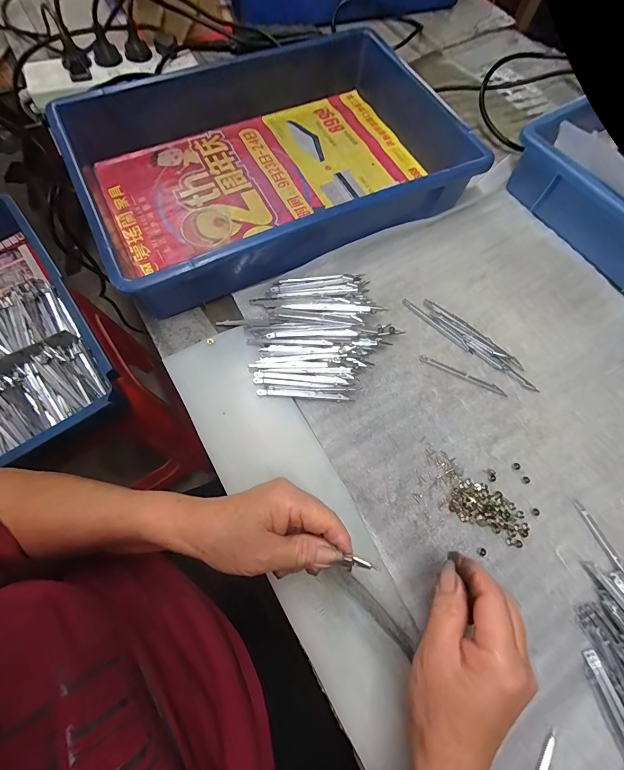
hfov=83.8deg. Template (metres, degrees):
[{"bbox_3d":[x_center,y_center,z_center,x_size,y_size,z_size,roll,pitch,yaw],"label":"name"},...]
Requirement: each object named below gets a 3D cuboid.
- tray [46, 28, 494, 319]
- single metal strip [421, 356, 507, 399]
[{"bbox_3d":[-0.050,-0.278,0.423,0.426,0.070,0.294,-25,72,-11],"label":"tray"},{"bbox_3d":[0.162,-0.011,0.373,0.095,0.004,0.008,24,70,6],"label":"single metal strip"}]

